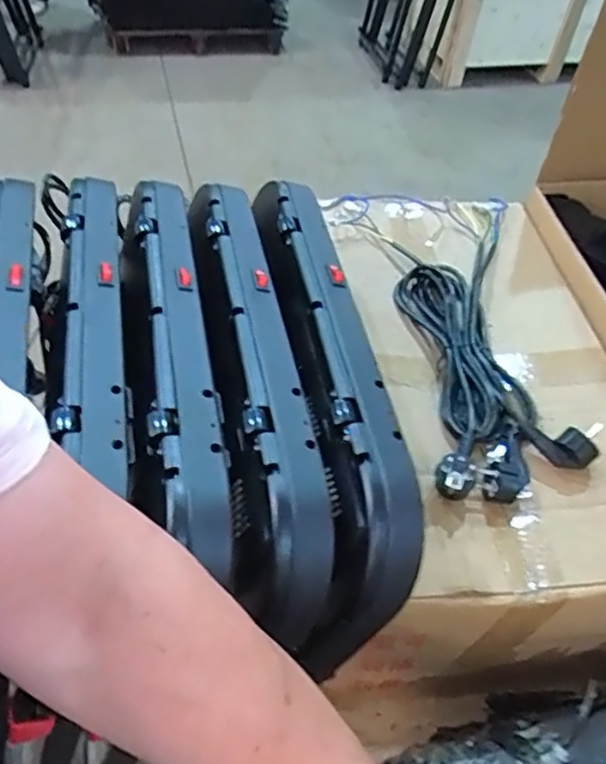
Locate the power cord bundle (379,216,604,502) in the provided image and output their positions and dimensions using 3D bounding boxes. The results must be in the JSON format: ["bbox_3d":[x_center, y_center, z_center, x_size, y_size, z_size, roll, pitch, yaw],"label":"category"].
[{"bbox_3d":[0.184,-0.051,0.694,0.151,0.046,0.404,1,49,-5],"label":"power cord bundle"}]

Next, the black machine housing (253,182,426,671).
[{"bbox_3d":[0.020,-0.007,0.570,0.083,0.134,0.450,-2,49,-8],"label":"black machine housing"}]

